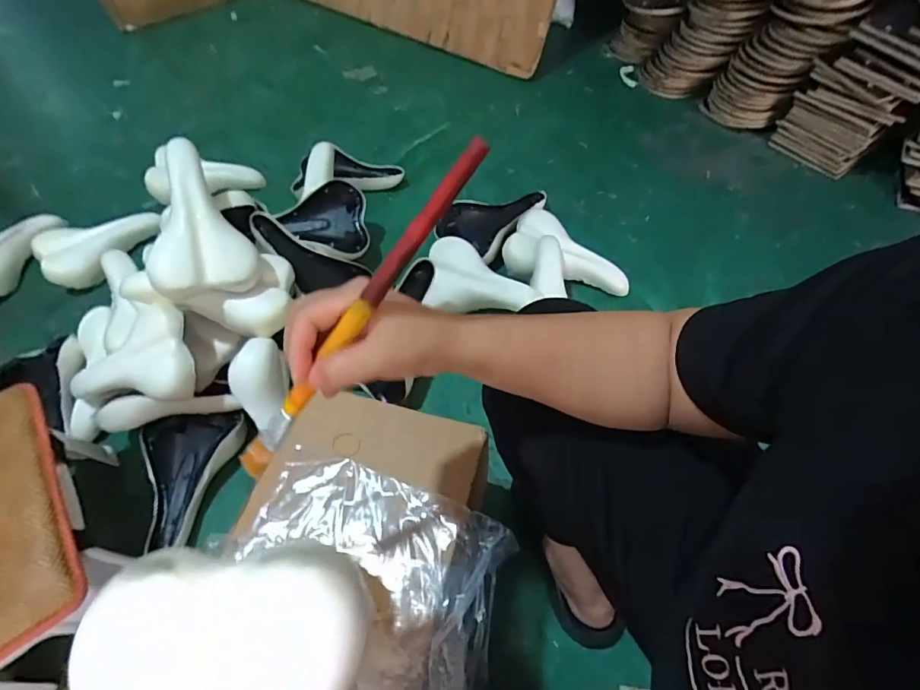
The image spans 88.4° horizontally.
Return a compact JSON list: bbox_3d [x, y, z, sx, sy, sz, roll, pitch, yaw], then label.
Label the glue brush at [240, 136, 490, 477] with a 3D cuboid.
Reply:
[{"bbox_3d":[-0.073,-0.012,0.308,0.278,0.012,0.018,-51,63,18],"label":"glue brush"}]

